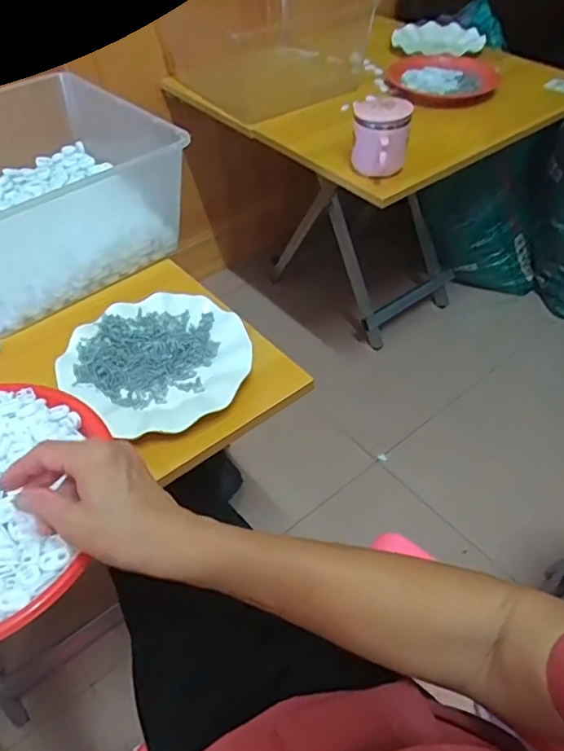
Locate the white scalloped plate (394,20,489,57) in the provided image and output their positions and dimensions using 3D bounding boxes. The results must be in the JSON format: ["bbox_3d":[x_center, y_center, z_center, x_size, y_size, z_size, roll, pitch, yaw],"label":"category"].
[{"bbox_3d":[0.336,-0.723,1.225,0.185,0.026,0.185,-1,47,1],"label":"white scalloped plate"}]

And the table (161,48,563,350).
[{"bbox_3d":[0.189,-0.405,1.251,0.624,0.474,0.582,-31,54,-24],"label":"table"}]

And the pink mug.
[{"bbox_3d":[0.138,-0.337,0.805,0.080,0.078,0.090,5,48,6],"label":"pink mug"}]

